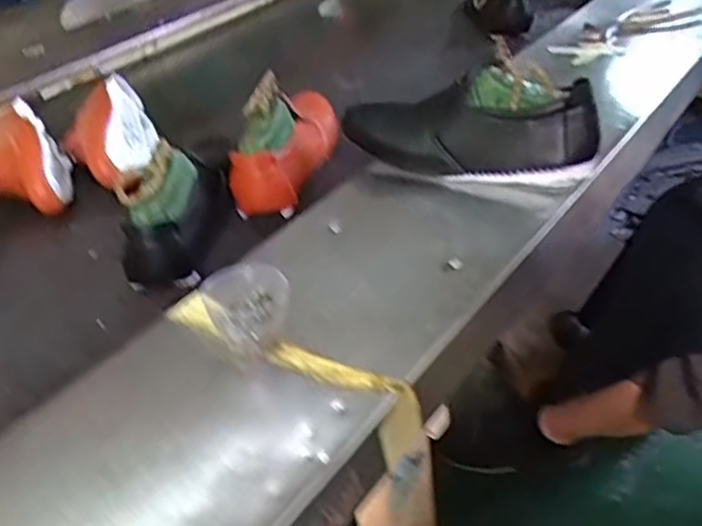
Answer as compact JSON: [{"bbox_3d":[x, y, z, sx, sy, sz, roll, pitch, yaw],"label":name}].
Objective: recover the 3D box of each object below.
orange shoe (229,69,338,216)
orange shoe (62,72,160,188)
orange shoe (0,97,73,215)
[{"bbox_3d":[-0.072,-0.148,0.856,0.077,0.123,0.208,5,37,17],"label":"orange shoe"},{"bbox_3d":[-0.301,-0.165,0.949,0.087,0.066,0.256,-10,35,-3],"label":"orange shoe"},{"bbox_3d":[-0.414,-0.132,0.919,0.102,0.072,0.257,-24,38,-21],"label":"orange shoe"}]

